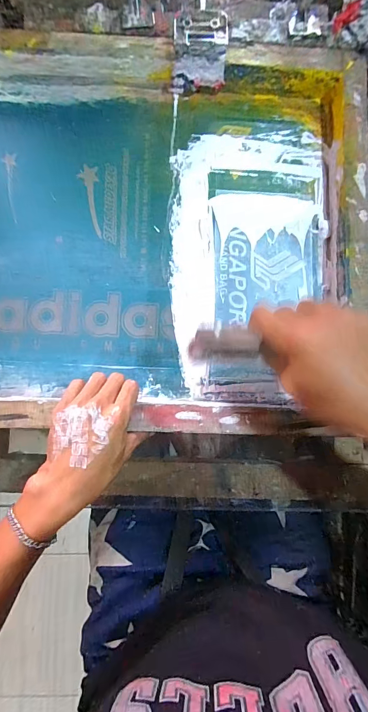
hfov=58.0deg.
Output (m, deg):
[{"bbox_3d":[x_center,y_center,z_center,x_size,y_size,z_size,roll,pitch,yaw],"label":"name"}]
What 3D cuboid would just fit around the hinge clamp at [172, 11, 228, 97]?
[{"bbox_3d":[0.016,-0.355,0.393,0.063,0.061,0.054,-3,86,-2],"label":"hinge clamp"}]

